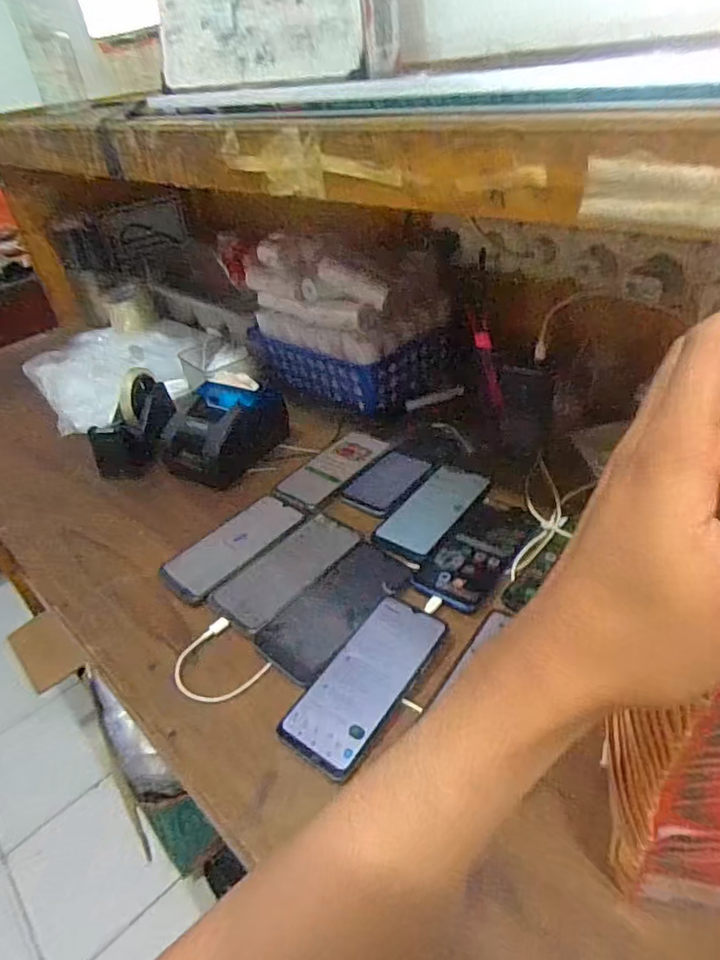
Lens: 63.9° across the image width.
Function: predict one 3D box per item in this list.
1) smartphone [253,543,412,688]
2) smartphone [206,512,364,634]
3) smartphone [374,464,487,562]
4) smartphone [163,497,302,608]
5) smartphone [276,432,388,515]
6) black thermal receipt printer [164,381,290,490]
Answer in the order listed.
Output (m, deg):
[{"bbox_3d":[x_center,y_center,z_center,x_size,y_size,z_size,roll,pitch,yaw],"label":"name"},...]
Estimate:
[{"bbox_3d":[-0.022,0.122,0.573,0.081,0.009,0.167,24,46,35],"label":"smartphone"},{"bbox_3d":[-0.076,0.093,0.629,0.088,0.007,0.169,22,45,33],"label":"smartphone"},{"bbox_3d":[0.085,0.034,0.677,0.075,0.009,0.157,20,44,31],"label":"smartphone"},{"bbox_3d":[-0.146,0.074,0.669,0.081,0.010,0.174,22,45,33],"label":"smartphone"},{"bbox_3d":[-0.035,-0.014,0.768,0.074,0.014,0.162,25,47,35],"label":"smartphone"},{"bbox_3d":[-0.195,-0.075,0.817,0.116,0.083,0.169,19,44,30],"label":"black thermal receipt printer"}]

